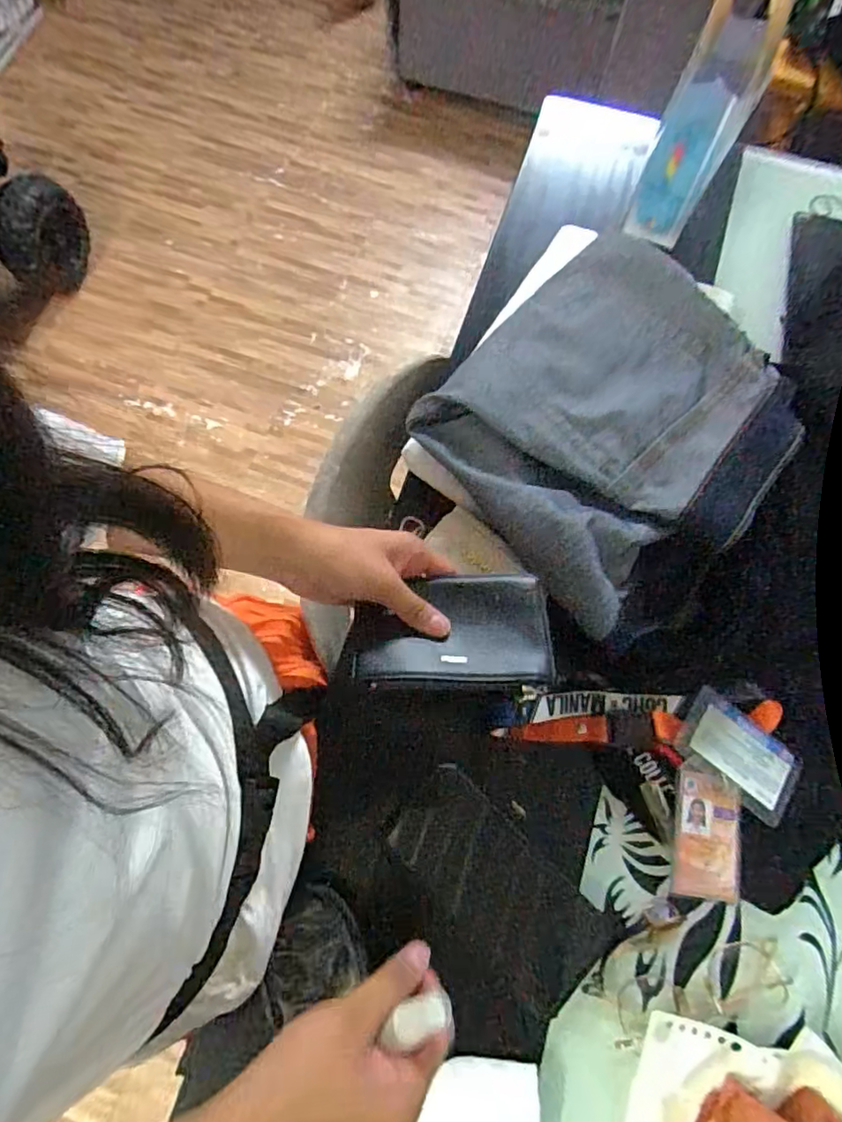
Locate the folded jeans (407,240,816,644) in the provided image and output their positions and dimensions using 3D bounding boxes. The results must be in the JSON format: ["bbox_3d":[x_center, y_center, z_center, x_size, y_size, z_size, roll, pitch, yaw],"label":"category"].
[{"bbox_3d":[0.162,-0.116,0.487,0.256,0.037,0.289,42,77,12],"label":"folded jeans"}]

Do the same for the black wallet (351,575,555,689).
[{"bbox_3d":[0.020,0.048,0.394,0.126,0.020,0.081,0,53,-2],"label":"black wallet"}]

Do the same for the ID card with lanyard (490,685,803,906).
[{"bbox_3d":[0.182,0.145,0.462,0.207,0.028,0.145,34,75,9],"label":"ID card with lanyard"}]

